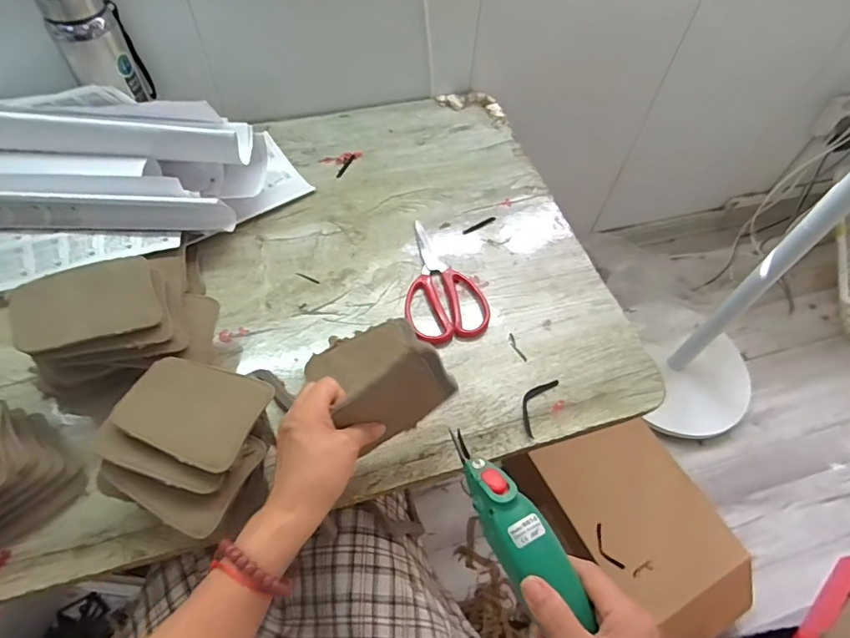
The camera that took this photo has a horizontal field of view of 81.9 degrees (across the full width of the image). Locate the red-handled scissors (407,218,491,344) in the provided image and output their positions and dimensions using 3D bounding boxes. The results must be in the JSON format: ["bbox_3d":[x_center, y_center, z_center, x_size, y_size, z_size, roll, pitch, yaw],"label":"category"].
[{"bbox_3d":[0.013,-0.050,0.609,0.093,0.008,0.181,-13,59,-10],"label":"red-handled scissors"}]

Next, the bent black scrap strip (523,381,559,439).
[{"bbox_3d":[0.118,0.091,0.523,0.024,0.006,0.075,26,60,14],"label":"bent black scrap strip"}]

